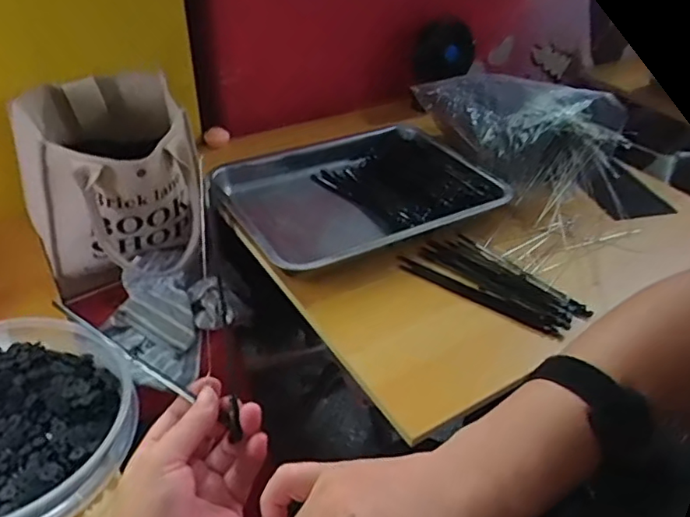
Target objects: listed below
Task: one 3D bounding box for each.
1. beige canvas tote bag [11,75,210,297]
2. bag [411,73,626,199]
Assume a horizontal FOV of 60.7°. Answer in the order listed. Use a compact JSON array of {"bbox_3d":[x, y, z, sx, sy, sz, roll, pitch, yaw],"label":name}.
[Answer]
[{"bbox_3d":[-0.291,-0.092,0.753,0.197,0.195,0.225,-13,41,-19],"label":"beige canvas tote bag"},{"bbox_3d":[0.247,-0.209,0.880,0.139,0.120,0.295,-16,43,-23],"label":"bag"}]

